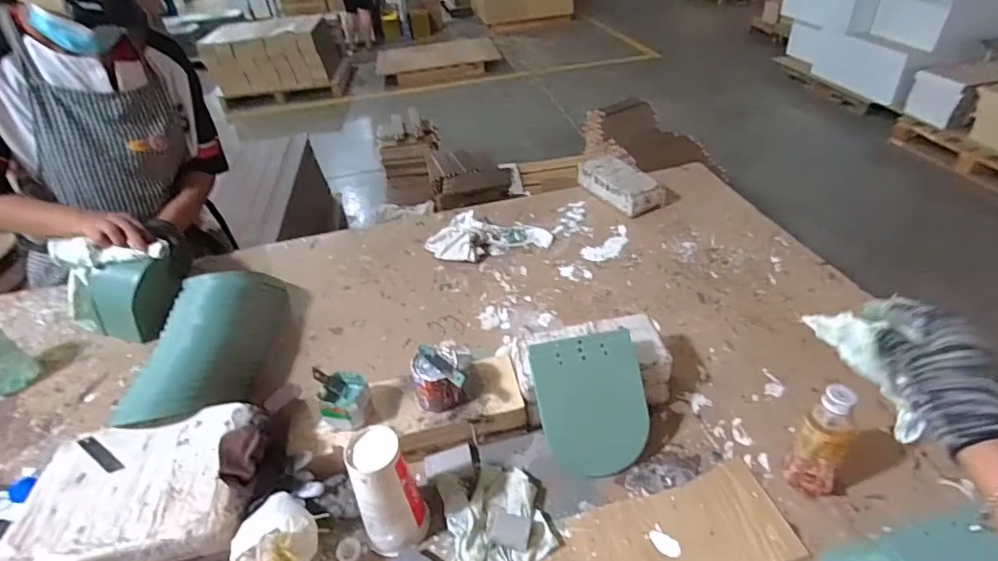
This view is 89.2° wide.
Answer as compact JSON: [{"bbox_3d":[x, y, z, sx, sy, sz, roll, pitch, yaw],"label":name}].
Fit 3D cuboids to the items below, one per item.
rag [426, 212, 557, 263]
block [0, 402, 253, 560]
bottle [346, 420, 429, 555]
[{"bbox_3d":[-0.027,-0.105,1.140,0.269,0.053,0.149,-15,38,-13],"label":"rag"},{"bbox_3d":[-0.461,0.273,0.658,0.272,0.061,0.202,-10,39,-5],"label":"block"},{"bbox_3d":[-0.139,0.262,0.621,0.075,0.165,0.078,-22,40,-21],"label":"bottle"}]

